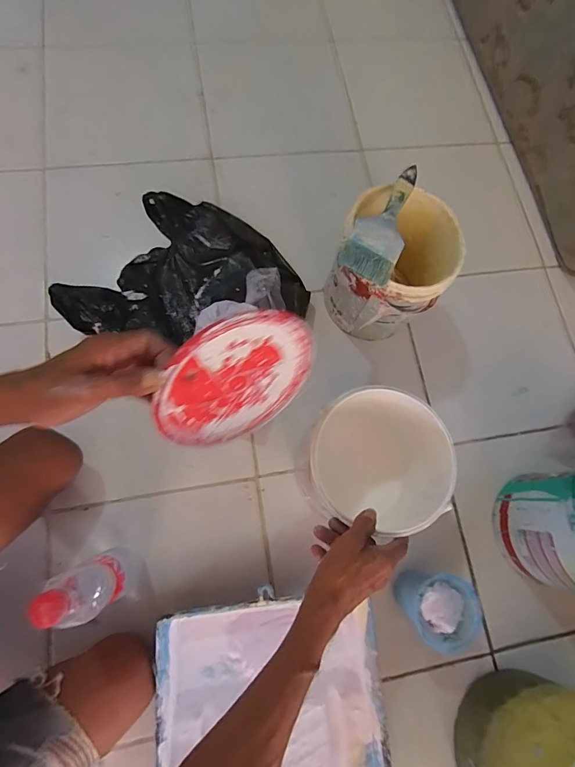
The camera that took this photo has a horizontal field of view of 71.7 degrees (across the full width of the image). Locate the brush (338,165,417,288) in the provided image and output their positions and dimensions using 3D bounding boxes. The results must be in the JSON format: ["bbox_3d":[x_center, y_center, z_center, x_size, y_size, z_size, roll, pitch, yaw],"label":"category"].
[{"bbox_3d":[0.137,-0.229,0.553,0.072,0.022,0.187,23,74,4],"label":"brush"}]

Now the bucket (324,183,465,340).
[{"bbox_3d":[0.163,-0.187,0.651,0.163,0.175,0.179,1,74,-3],"label":"bucket"}]

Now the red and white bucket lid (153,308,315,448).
[{"bbox_3d":[-0.051,0.000,0.408,0.173,0.170,0.008,-43,58,8],"label":"red and white bucket lid"}]

